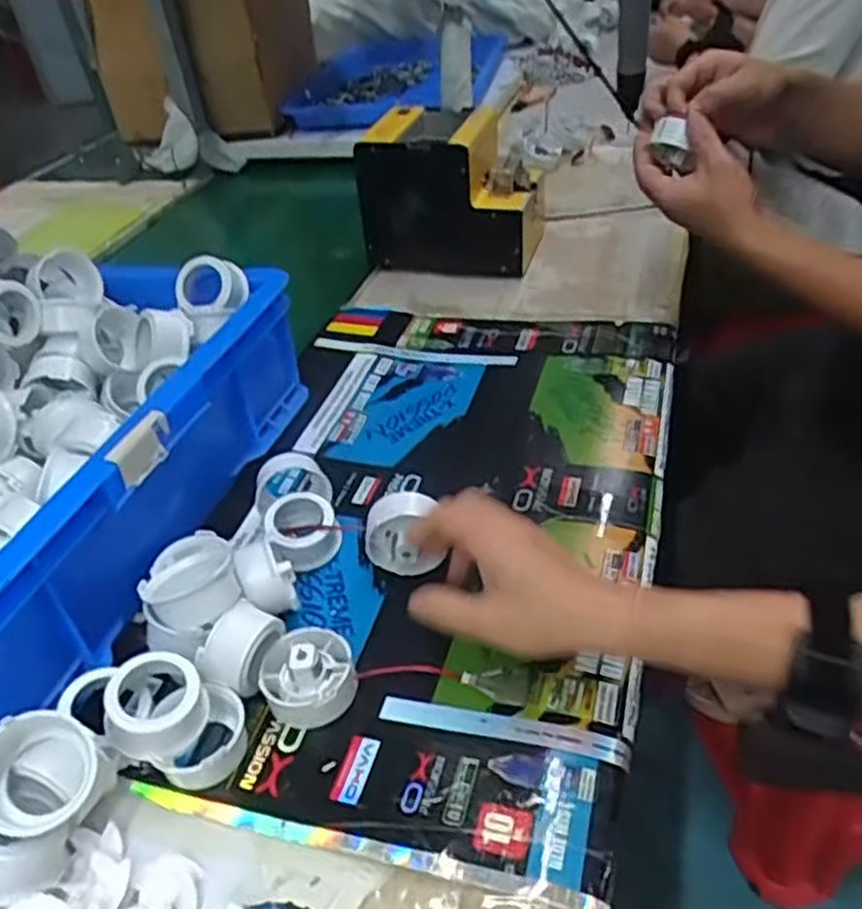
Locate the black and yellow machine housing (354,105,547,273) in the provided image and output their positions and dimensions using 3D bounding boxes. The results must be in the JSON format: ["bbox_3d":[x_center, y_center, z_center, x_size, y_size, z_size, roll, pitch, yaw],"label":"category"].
[{"bbox_3d":[0.026,-0.296,0.879,0.189,0.149,0.126,6,40,15],"label":"black and yellow machine housing"}]

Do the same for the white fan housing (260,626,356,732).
[{"bbox_3d":[-0.073,0.128,0.460,0.053,0.033,0.052,-4,38,3],"label":"white fan housing"}]

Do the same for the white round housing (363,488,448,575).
[{"bbox_3d":[-0.017,0.052,0.519,0.052,0.045,0.032,4,40,13],"label":"white round housing"}]

